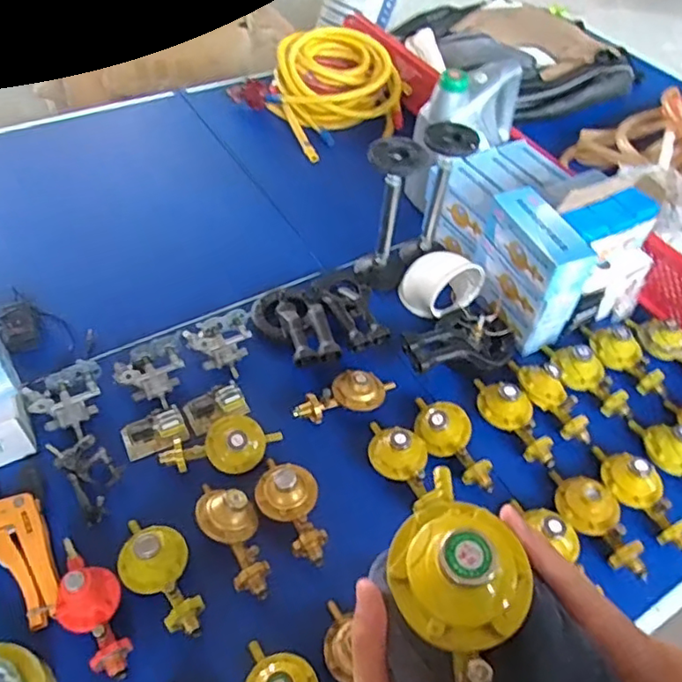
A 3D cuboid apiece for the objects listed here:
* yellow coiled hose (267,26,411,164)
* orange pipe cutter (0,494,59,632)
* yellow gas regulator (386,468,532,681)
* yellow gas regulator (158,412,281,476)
[{"bbox_3d":[-0.027,-0.642,1.527,0.336,0.133,0.361,-1,70,2],"label":"yellow coiled hose"},{"bbox_3d":[-0.418,0.262,0.762,0.077,0.020,0.216,-26,53,-22],"label":"orange pipe cutter"},{"bbox_3d":[0.071,0.153,0.337,0.076,0.054,0.170,-3,60,-3],"label":"yellow gas regulator"},{"bbox_3d":[-0.174,0.150,0.858,0.161,0.063,0.069,-5,48,-5],"label":"yellow gas regulator"}]

